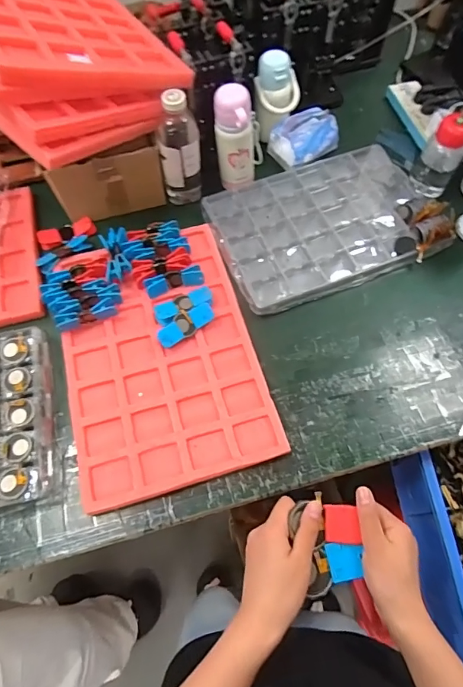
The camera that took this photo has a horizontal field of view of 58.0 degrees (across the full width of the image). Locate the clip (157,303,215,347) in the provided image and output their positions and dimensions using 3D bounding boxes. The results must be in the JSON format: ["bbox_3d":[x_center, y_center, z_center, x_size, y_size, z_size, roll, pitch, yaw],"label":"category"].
[{"bbox_3d":[-0.082,-0.033,0.759,0.109,0.028,0.037,-36,69,-17],"label":"clip"}]

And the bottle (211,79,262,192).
[{"bbox_3d":[0.014,-0.413,0.845,0.094,0.190,0.069,4,65,2],"label":"bottle"}]

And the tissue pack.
[{"bbox_3d":[0.171,-0.478,0.969,0.160,0.056,0.107,-30,68,-13],"label":"tissue pack"}]

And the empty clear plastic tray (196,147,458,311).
[{"bbox_3d":[0.198,-0.260,0.870,0.455,0.032,0.304,-21,66,-9],"label":"empty clear plastic tray"}]

